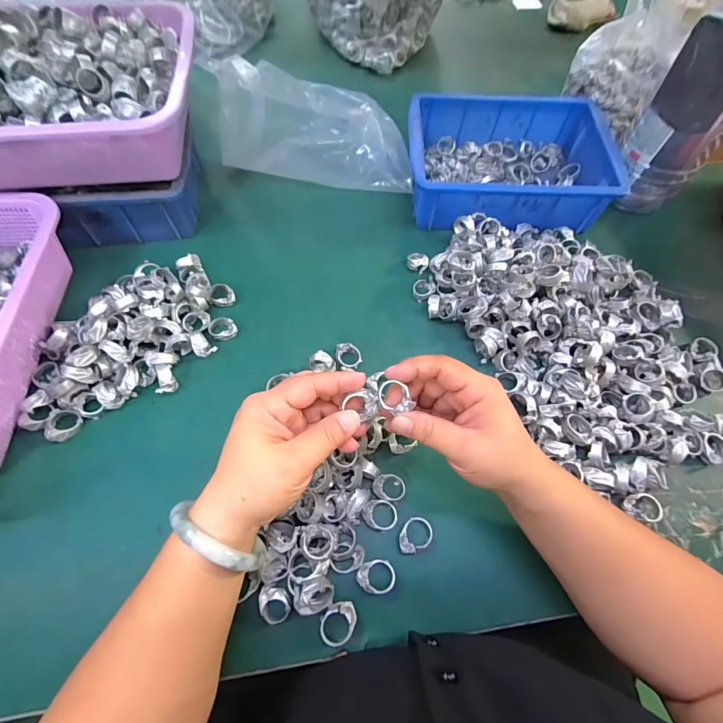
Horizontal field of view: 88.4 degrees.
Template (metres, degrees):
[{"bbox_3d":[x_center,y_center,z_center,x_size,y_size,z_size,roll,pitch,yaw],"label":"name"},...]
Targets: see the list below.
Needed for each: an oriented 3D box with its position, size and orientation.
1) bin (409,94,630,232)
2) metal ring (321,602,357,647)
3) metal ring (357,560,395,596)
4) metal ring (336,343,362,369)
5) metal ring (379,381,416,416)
[{"bbox_3d":[0.184,-0.254,0.483,0.242,0.075,0.176,0,63,-1],"label":"bin"},{"bbox_3d":[-0.017,0.201,0.284,0.027,0.012,0.028,1,64,-2],"label":"metal ring"},{"bbox_3d":[0.012,0.173,0.300,0.030,0.015,0.024,-5,64,-5],"label":"metal ring"},{"bbox_3d":[-0.014,-0.006,0.386,0.026,0.008,0.029,-16,71,-17],"label":"metal ring"},{"bbox_3d":[0.023,0.026,0.264,0.021,0.012,0.022,0,63,0],"label":"metal ring"}]

